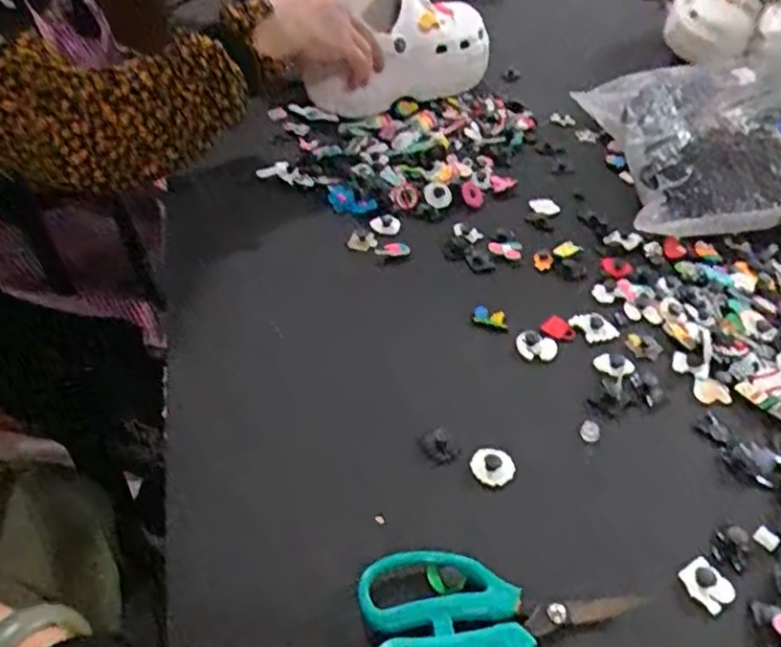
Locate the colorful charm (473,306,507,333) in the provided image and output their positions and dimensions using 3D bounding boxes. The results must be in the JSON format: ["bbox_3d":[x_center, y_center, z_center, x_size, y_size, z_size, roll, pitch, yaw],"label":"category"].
[{"bbox_3d":[0.079,-0.005,0.549,0.031,0.005,0.019,27,46,23],"label":"colorful charm"}]

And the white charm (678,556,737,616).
[{"bbox_3d":[0.176,0.144,0.391,0.024,0.004,0.026,-22,48,-28],"label":"white charm"}]

